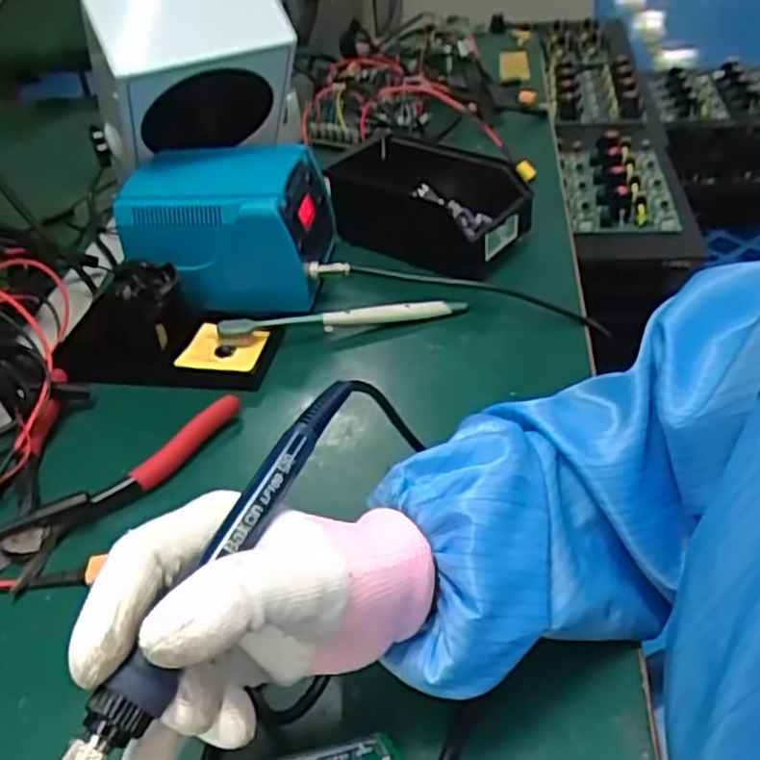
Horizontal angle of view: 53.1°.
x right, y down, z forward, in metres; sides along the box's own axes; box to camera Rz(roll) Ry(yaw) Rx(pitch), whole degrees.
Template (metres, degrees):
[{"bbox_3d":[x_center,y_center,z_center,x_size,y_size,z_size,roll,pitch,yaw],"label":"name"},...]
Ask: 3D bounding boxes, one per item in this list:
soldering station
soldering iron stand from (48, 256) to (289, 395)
[{"bbox_3d":[-0.117,-0.121,0.608,0.152,0.090,0.121,-4,39,3],"label":"soldering station"},{"bbox_3d":[-0.153,-0.043,0.541,0.151,0.071,0.080,1,39,9],"label":"soldering iron stand"}]

